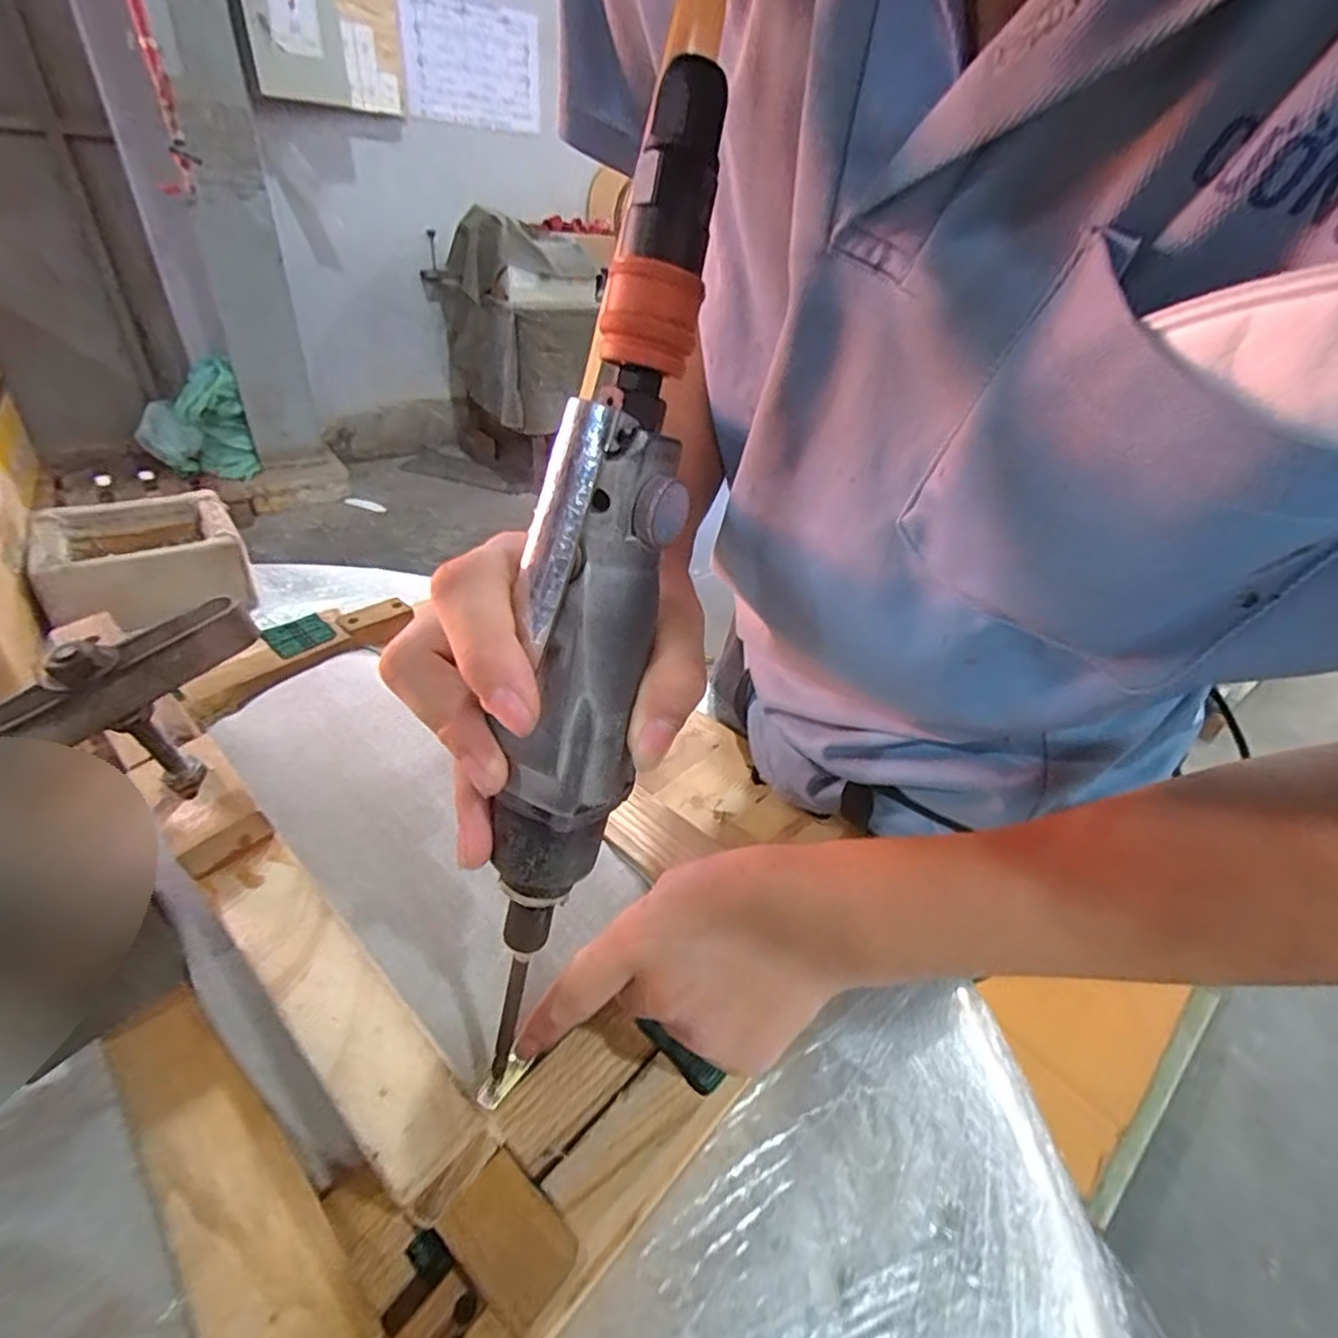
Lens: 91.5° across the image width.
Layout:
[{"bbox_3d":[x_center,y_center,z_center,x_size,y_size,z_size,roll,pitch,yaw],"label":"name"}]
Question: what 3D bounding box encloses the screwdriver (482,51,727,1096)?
[{"bbox_3d":[-0.029,0.003,0.213,0.036,0.323,0.033,18,18,17],"label":"screwdriver"}]

